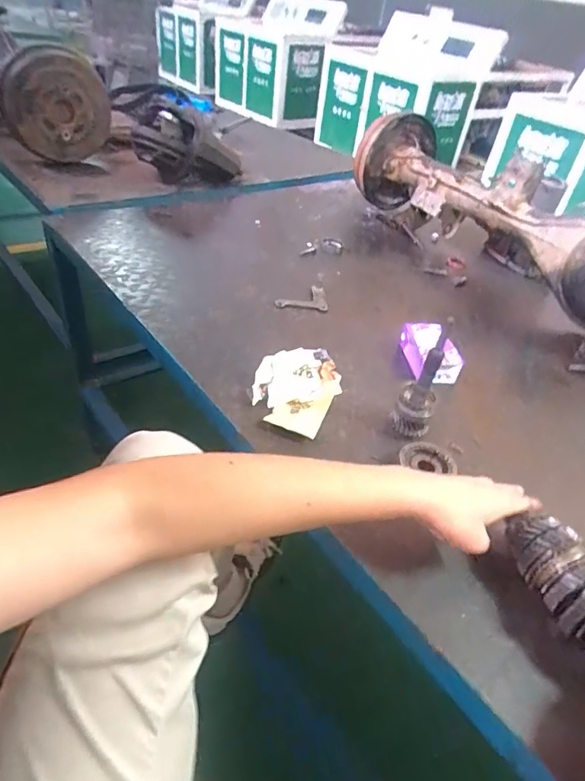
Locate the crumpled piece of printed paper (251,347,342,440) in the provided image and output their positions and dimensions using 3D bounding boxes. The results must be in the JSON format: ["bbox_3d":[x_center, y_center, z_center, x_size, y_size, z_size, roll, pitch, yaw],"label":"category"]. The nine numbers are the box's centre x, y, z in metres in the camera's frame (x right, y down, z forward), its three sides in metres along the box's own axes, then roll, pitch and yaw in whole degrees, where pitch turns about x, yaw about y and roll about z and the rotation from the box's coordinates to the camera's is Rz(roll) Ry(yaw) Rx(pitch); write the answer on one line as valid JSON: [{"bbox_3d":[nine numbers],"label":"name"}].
[{"bbox_3d":[0.001,-0.003,0.648,0.108,0.056,0.125,17,41,12],"label":"crumpled piece of printed paper"}]

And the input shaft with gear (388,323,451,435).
[{"bbox_3d":[0.163,-0.004,0.605,0.049,0.148,0.050,16,40,10],"label":"input shaft with gear"}]

